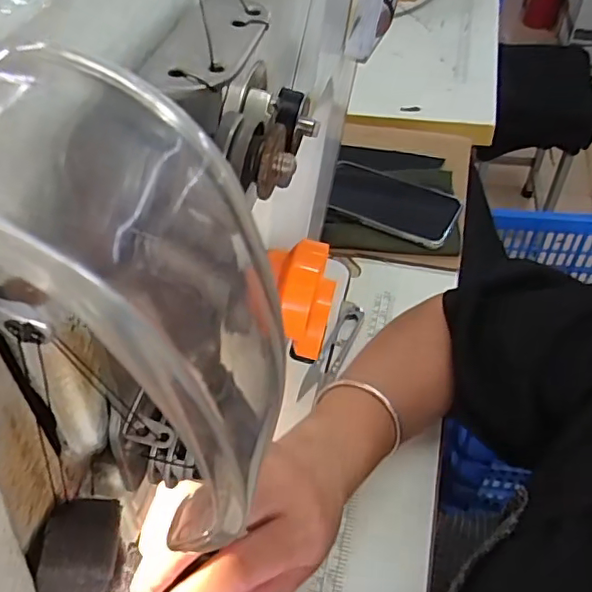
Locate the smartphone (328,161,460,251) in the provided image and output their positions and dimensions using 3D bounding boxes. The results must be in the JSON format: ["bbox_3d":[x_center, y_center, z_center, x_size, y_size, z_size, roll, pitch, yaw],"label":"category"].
[{"bbox_3d":[0.110,-0.111,0.653,0.151,0.011,0.088,24,60,15],"label":"smartphone"}]

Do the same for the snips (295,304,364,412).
[{"bbox_3d":[0.039,0.051,0.556,0.027,0.016,0.118,18,53,18],"label":"snips"}]

